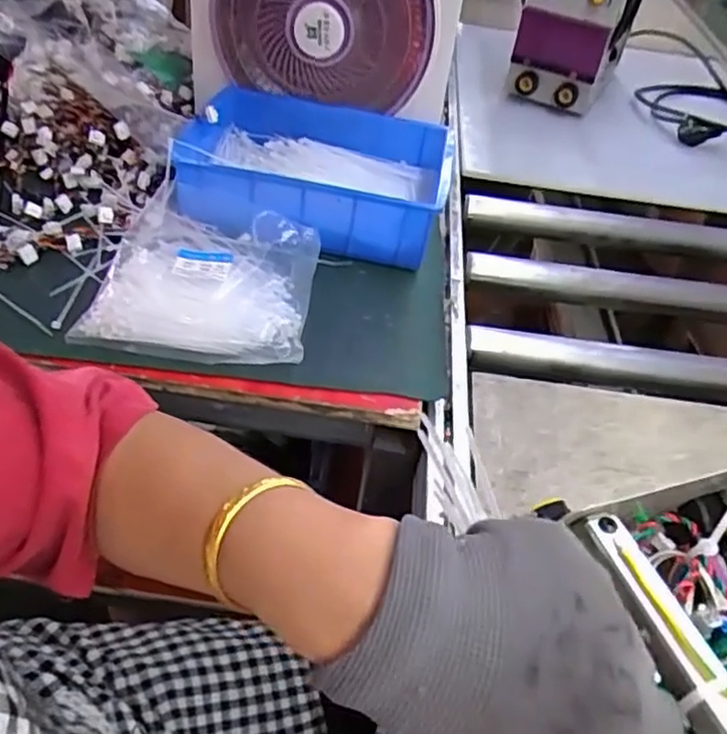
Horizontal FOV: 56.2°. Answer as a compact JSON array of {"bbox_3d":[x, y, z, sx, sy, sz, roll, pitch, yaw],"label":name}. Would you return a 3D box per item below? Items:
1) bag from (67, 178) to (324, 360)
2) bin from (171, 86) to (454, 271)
[{"bbox_3d":[-0.153,-0.085,0.672,0.204,0.048,0.192,9,43,1],"label":"bag"},{"bbox_3d":[-0.054,-0.223,0.789,0.292,0.085,0.219,10,43,1],"label":"bin"}]

